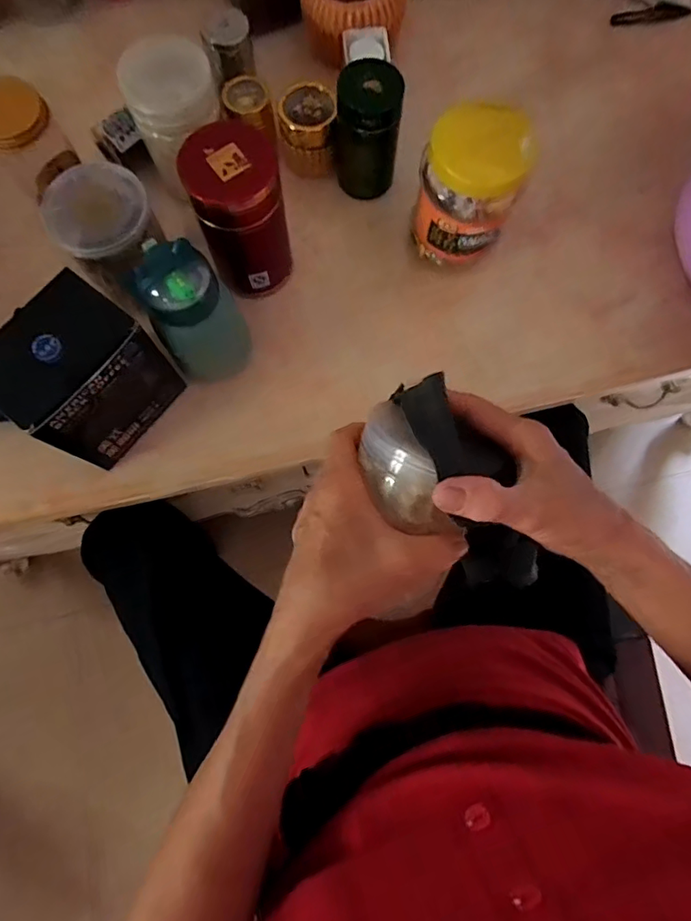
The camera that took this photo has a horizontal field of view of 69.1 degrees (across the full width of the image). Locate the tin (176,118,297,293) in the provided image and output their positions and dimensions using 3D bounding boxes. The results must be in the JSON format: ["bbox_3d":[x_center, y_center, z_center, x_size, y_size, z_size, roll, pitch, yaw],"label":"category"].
[{"bbox_3d":[-0.096,-0.225,0.468,0.077,0.134,0.073,0,77,-1],"label":"tin"}]

